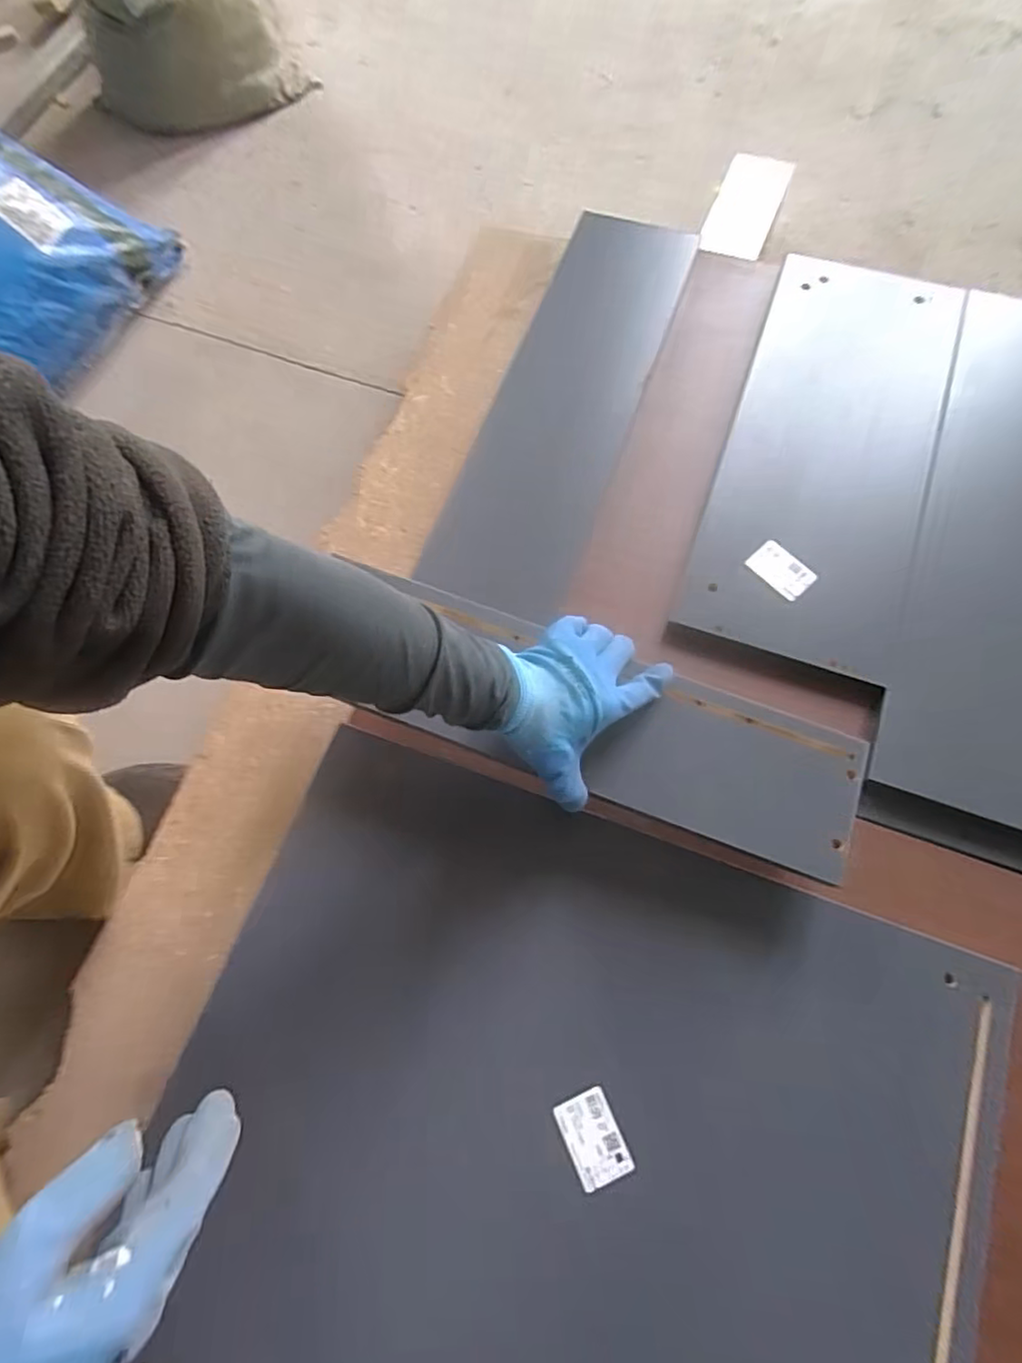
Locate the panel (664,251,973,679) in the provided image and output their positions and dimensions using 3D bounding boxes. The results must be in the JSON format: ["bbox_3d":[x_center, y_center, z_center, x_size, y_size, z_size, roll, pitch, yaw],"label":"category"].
[{"bbox_3d":[0.351,-0.259,0.701,0.215,0.022,0.514,19,71,7],"label":"panel"}]

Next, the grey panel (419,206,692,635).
[{"bbox_3d":[0.064,-0.333,0.742,0.164,0.023,0.528,18,78,15],"label":"grey panel"}]

